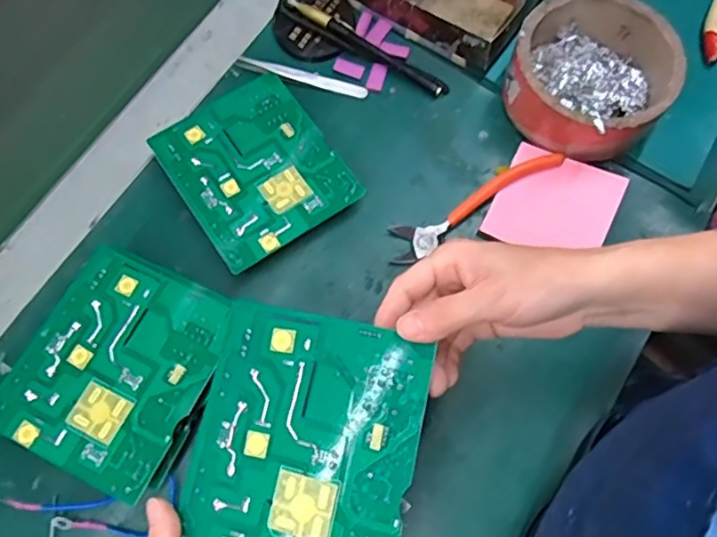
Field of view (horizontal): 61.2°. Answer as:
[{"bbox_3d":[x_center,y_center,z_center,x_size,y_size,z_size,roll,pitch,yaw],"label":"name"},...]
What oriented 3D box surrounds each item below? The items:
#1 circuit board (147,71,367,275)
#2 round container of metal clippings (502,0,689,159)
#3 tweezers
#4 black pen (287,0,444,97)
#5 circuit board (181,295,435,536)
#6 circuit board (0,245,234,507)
[{"bbox_3d":[-0.078,-0.078,0.457,0.113,0.004,0.131,-33,76,-11],"label":"circuit board"},{"bbox_3d":[0.178,-0.149,0.472,0.115,0.054,0.115,0,73,-1],"label":"round container of metal clippings"},{"bbox_3d":[-0.047,-0.159,0.502,0.109,0.004,0.013,14,73,4],"label":"tweezers"},{"bbox_3d":[0.006,-0.186,0.502,0.147,0.015,0.013,32,75,9],"label":"black pen"},{"bbox_3d":[-0.028,0.088,0.307,0.113,0.004,0.130,11,79,17],"label":"circuit board"},{"bbox_3d":[-0.154,0.060,0.390,0.113,0.004,0.135,26,70,8],"label":"circuit board"}]

